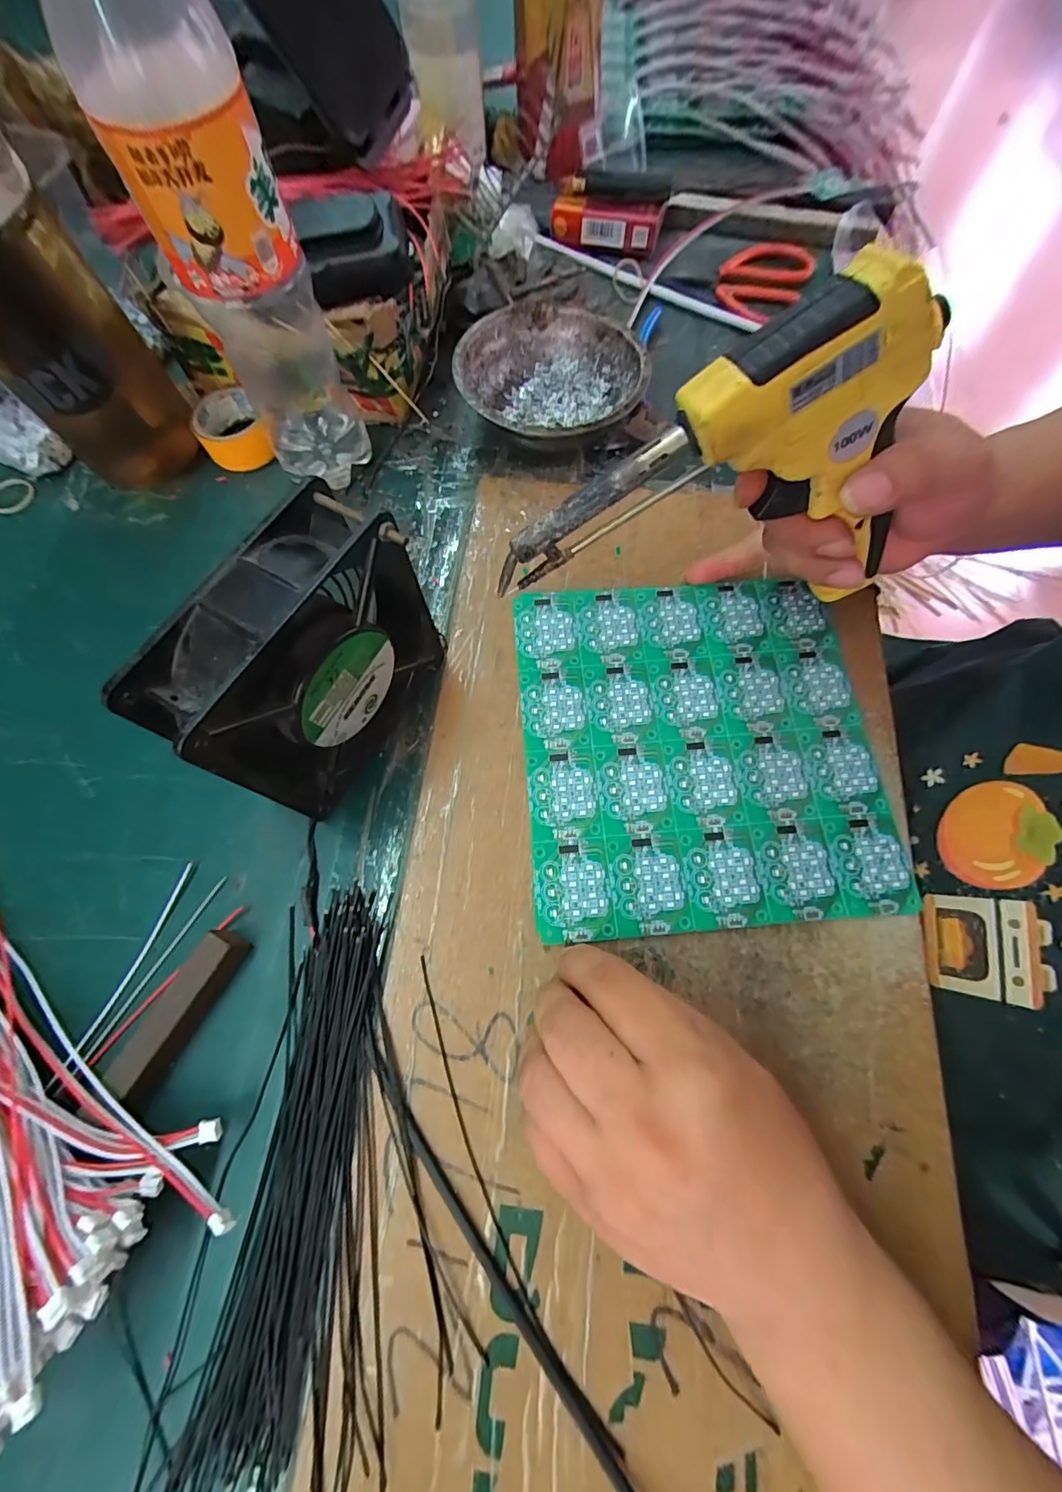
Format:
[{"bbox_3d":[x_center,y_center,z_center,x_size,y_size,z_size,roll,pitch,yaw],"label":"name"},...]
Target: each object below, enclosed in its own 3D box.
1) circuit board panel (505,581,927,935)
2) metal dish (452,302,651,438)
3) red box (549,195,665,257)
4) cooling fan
[{"bbox_3d":[0.091,-0.004,0.281,0.189,0.004,0.195,-4,70,0],"label":"circuit board panel"},{"bbox_3d":[0.015,-0.248,0.352,0.122,0.040,0.123,0,70,1],"label":"metal dish"},{"bbox_3d":[0.062,-0.434,0.419,0.090,0.027,0.026,11,71,5],"label":"red box"},{"bbox_3d":[-0.098,-0.035,0.240,0.049,0.119,0.123,33,74,12],"label":"cooling fan"}]

